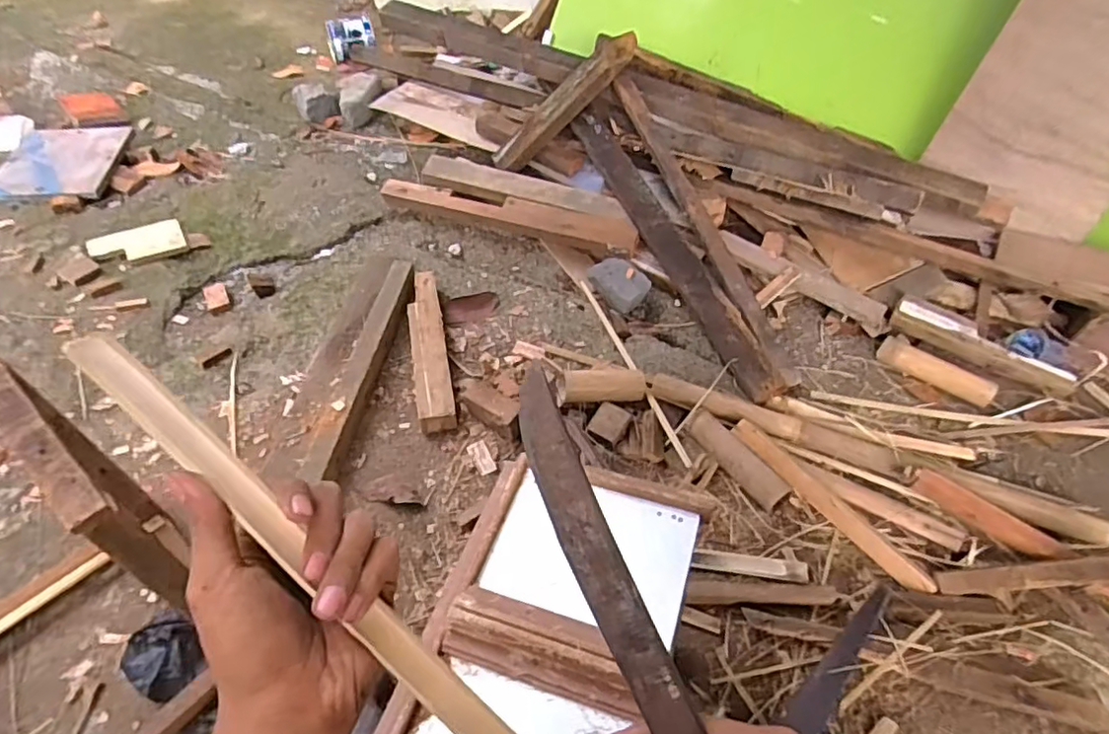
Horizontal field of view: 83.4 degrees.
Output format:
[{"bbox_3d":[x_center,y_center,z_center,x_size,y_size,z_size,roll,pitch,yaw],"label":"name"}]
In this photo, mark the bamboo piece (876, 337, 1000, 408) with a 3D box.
[{"bbox_3d":[0.662,0.008,1.084,0.188,0.043,0.044,33,56,23],"label":"bamboo piece"}]

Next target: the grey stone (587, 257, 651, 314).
[{"bbox_3d":[0.129,-0.159,1.209,0.084,0.073,0.120,-22,55,-20],"label":"grey stone"}]

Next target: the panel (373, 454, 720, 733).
[{"bbox_3d":[-0.011,0.236,0.498,0.194,0.047,0.366,17,51,11],"label":"panel"}]

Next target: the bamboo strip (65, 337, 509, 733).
[{"bbox_3d":[-0.068,0.149,0.309,0.442,0.014,0.020,47,56,-4],"label":"bamboo strip"}]

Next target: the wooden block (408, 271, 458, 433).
[{"bbox_3d":[-0.220,-0.033,1.094,0.058,0.051,0.346,-8,51,-10],"label":"wooden block"}]

